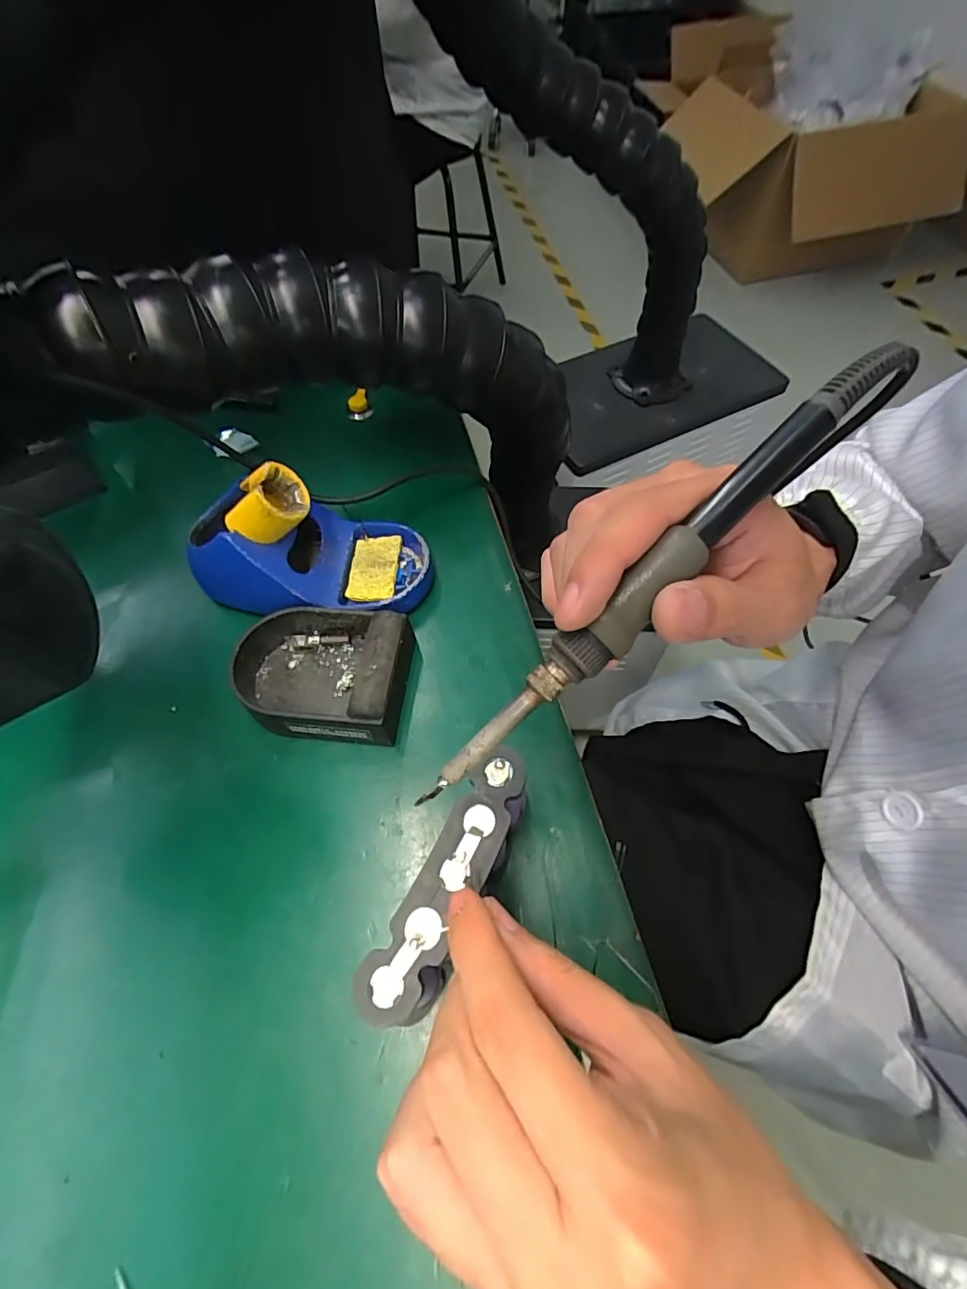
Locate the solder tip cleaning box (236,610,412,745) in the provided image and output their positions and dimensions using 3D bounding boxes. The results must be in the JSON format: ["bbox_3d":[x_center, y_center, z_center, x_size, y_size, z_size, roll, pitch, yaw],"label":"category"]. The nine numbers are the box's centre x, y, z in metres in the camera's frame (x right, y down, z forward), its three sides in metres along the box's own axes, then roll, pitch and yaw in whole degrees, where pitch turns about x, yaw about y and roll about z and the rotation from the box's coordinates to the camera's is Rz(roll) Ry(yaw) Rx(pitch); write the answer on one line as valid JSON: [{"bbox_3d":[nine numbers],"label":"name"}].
[{"bbox_3d":[-0.098,0.016,0.324,0.107,0.039,0.077,7,61,6],"label":"solder tip cleaning box"}]

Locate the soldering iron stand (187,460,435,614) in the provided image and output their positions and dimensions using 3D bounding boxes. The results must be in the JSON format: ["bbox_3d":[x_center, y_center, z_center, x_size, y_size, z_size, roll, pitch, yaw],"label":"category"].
[{"bbox_3d":[-0.115,-0.066,0.345,0.155,0.087,0.079,-7,61,-2],"label":"soldering iron stand"}]

